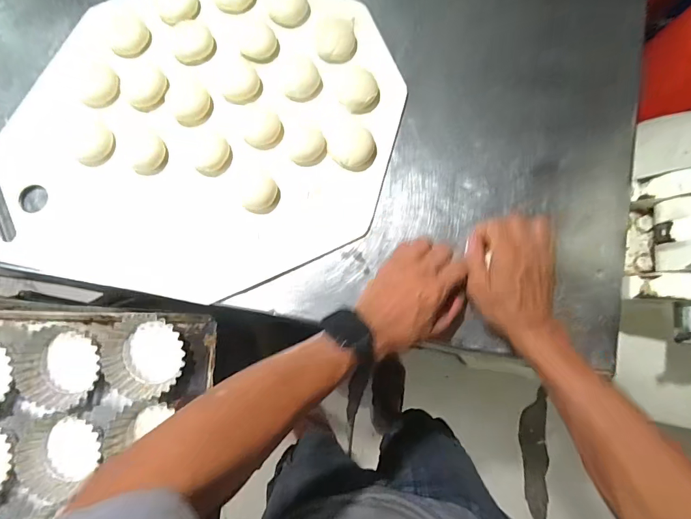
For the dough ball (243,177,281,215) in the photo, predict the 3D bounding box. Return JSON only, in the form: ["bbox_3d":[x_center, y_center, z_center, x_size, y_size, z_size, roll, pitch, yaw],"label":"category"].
[{"bbox_3d":[-0.097,-0.074,0.440,0.040,0.016,0.044,0,83,0],"label":"dough ball"}]

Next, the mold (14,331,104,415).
[{"bbox_3d":[-0.342,0.132,0.478,0.098,0.038,0.095,3,84,0],"label":"mold"}]

